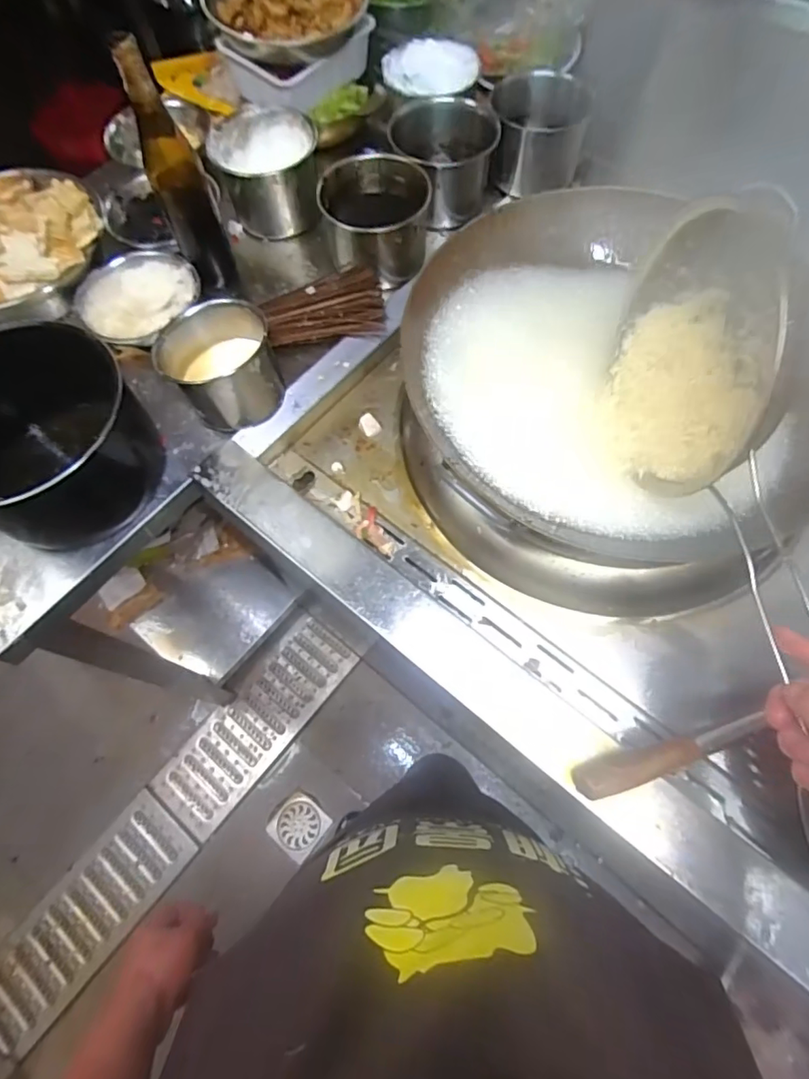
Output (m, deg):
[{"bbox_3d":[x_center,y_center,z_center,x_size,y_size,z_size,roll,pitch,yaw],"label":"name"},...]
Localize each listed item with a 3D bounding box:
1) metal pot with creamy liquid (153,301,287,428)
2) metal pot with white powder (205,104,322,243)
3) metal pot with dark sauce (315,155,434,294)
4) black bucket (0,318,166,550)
[{"bbox_3d":[-0.225,-0.219,0.682,0.123,0.104,0.122,-1,67,1],"label":"metal pot with creamy liquid"},{"bbox_3d":[-0.203,-0.554,0.821,0.145,0.111,0.139,-21,68,-8],"label":"metal pot with white powder"},{"bbox_3d":[-0.036,-0.452,0.771,0.152,0.102,0.134,-11,67,-3],"label":"metal pot with dark sauce"},{"bbox_3d":[-0.415,-0.110,0.640,0.203,0.169,0.215,22,69,11],"label":"black bucket"}]

